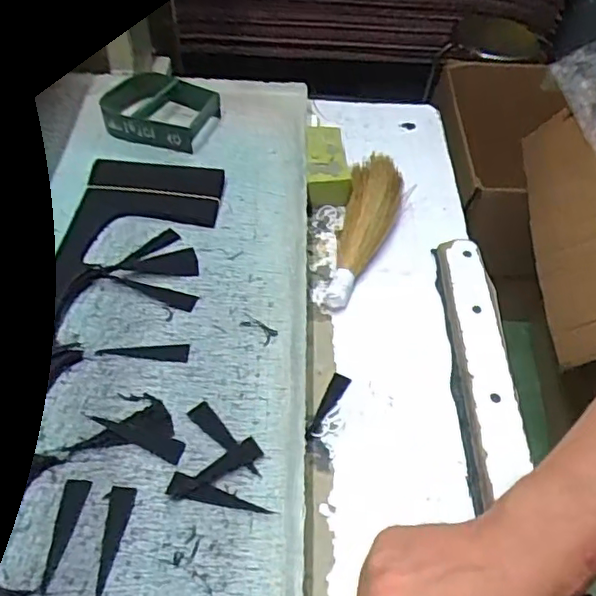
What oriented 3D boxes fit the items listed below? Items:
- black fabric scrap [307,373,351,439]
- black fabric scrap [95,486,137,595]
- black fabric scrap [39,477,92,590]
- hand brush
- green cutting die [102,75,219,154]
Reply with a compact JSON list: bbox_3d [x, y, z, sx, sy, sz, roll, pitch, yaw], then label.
[{"bbox_3d":[0.023,0.083,0.456,0.015,0.011,0.061,21,52,12],"label":"black fabric scrap"},{"bbox_3d":[-0.115,0.148,0.356,0.016,0.004,0.073,9,51,2],"label":"black fabric scrap"},{"bbox_3d":[-0.141,0.142,0.362,0.016,0.004,0.064,4,51,-2],"label":"black fabric scrap"},{"bbox_3d":[0.059,-0.067,0.562,0.061,0.038,0.187,14,51,6],"label":"hand brush"},{"bbox_3d":[-0.146,-0.192,0.611,0.110,0.039,0.073,12,51,5],"label":"green cutting die"}]

